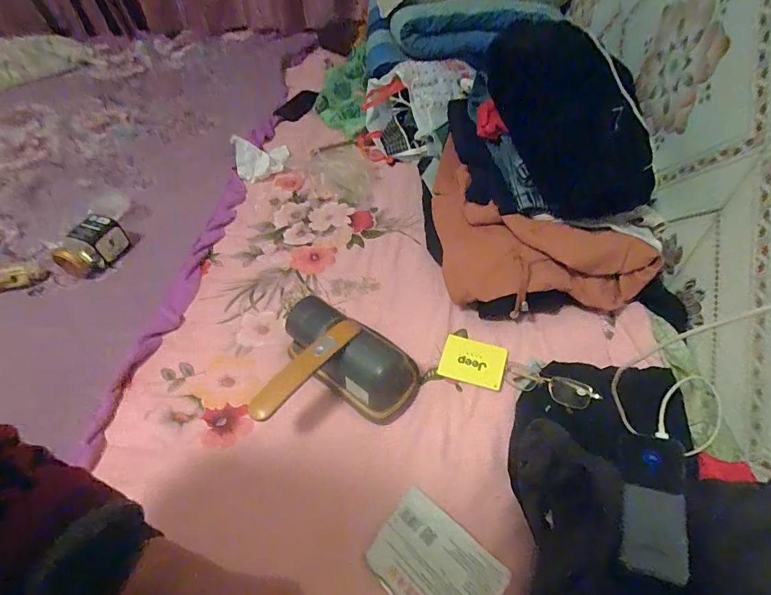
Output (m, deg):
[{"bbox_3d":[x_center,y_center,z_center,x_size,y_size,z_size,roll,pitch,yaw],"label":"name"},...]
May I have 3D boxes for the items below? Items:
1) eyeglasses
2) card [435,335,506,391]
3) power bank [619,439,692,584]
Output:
[{"bbox_3d":[0.214,0.116,0.547,0.035,0.026,0.126,-36,22,-23],"label":"eyeglasses"},{"bbox_3d":[0.125,0.092,0.599,0.089,0.007,0.066,11,69,16],"label":"card"},{"bbox_3d":[0.247,0.186,0.387,0.054,0.020,0.125,14,51,19],"label":"power bank"}]

